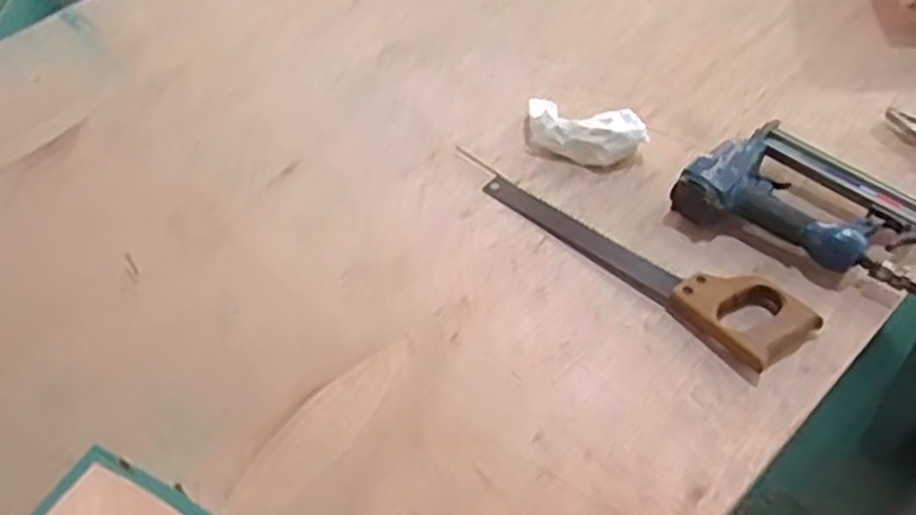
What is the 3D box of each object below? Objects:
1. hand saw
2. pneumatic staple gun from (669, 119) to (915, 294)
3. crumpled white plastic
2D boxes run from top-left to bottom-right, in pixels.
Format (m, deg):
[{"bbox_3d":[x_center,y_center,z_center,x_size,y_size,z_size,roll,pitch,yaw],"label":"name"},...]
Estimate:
[{"bbox_3d":[0.193,-0.012,0.847,0.086,0.028,0.381,-38,58,-23],"label":"hand saw"},{"bbox_3d":[0.381,-0.057,0.846,0.246,0.057,0.158,34,61,27],"label":"pneumatic staple gun"},{"bbox_3d":[0.153,-0.154,0.954,0.152,0.045,0.072,15,54,17],"label":"crumpled white plastic"}]

